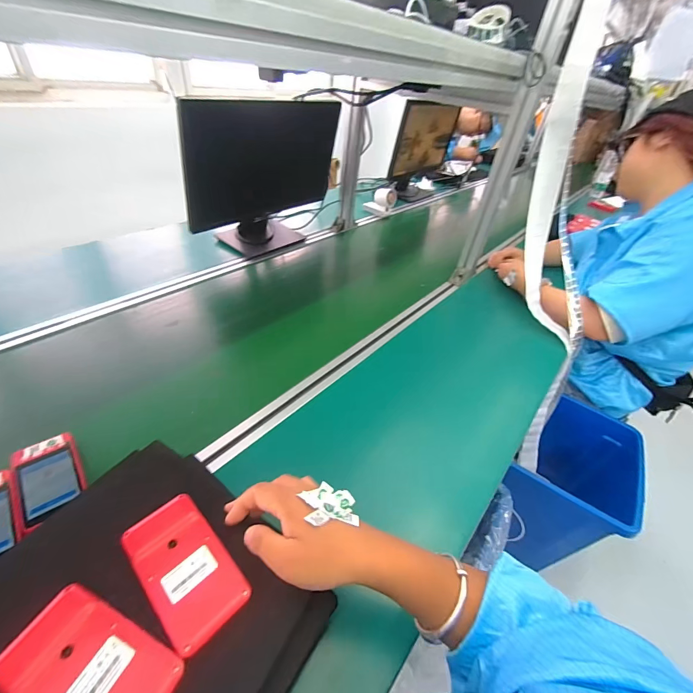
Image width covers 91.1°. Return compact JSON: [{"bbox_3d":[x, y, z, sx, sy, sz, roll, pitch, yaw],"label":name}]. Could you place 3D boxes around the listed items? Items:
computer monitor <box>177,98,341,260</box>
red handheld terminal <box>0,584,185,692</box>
[{"bbox_3d":[-0.226,-0.453,0.930,0.147,0.359,0.490,35,48,28],"label":"computer monitor"},{"bbox_3d":[-0.184,0.230,0.242,0.118,0.011,0.060,21,42,14],"label":"red handheld terminal"}]

